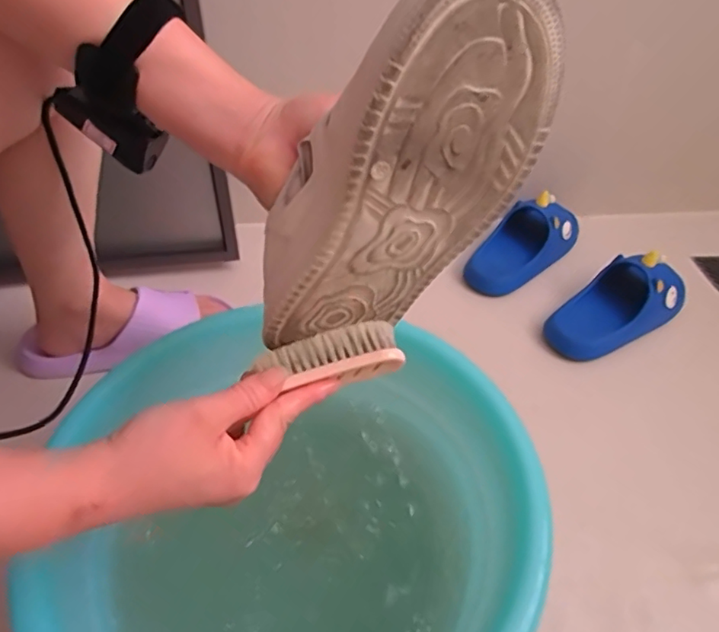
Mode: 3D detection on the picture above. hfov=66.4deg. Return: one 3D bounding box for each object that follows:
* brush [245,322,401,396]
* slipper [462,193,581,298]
[{"bbox_3d":[-0.020,0.028,0.357,0.092,0.030,0.028,-8,45,-4],"label":"brush"},{"bbox_3d":[0.237,-0.111,0.803,0.095,0.077,0.211,32,54,31],"label":"slipper"}]

